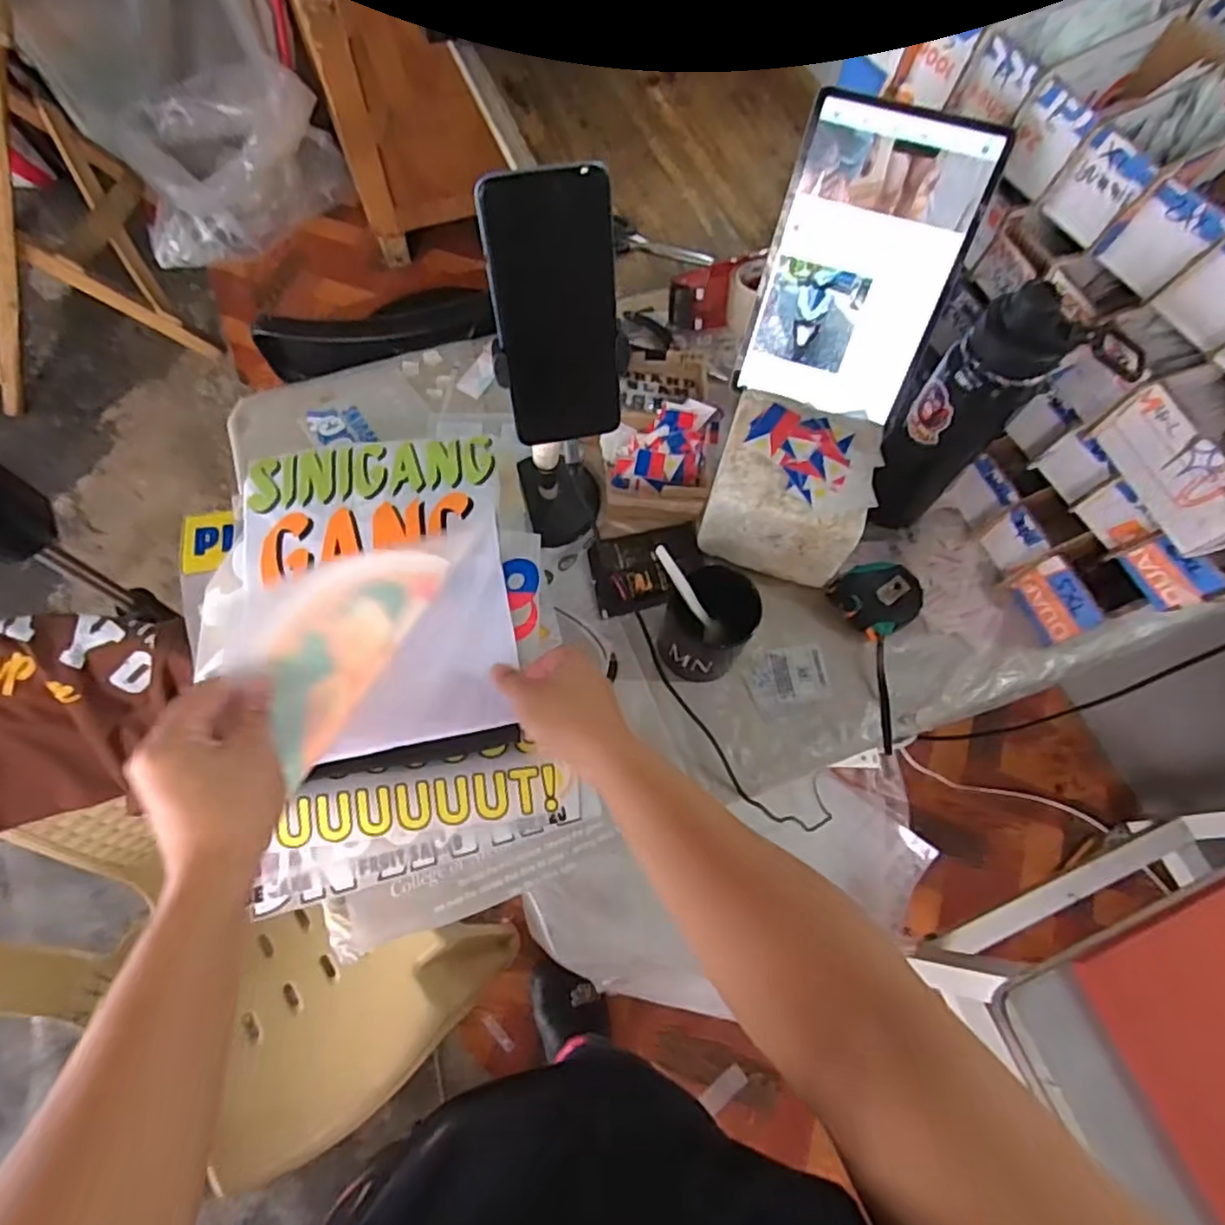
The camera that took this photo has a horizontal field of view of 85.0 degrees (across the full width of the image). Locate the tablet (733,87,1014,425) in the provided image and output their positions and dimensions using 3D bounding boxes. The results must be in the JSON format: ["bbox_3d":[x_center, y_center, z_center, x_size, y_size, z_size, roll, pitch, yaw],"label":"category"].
[{"bbox_3d":[0.222,-0.310,0.598,0.157,0.241,0.018,17,30,6],"label":"tablet"}]

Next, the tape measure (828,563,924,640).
[{"bbox_3d":[0.266,-0.016,0.668,0.069,0.050,0.074,1,67,-3],"label":"tape measure"}]

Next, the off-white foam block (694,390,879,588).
[{"bbox_3d":[0.175,-0.121,0.669,0.144,0.120,0.138,18,68,5],"label":"off-white foam block"}]

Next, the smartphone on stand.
[{"bbox_3d":[-0.034,-0.184,0.422,0.081,0.162,0.006,-12,44,-8],"label":"smartphone on stand"}]

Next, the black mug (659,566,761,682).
[{"bbox_3d":[0.089,0.012,0.623,0.076,0.095,0.083,1,67,-3],"label":"black mug"}]

